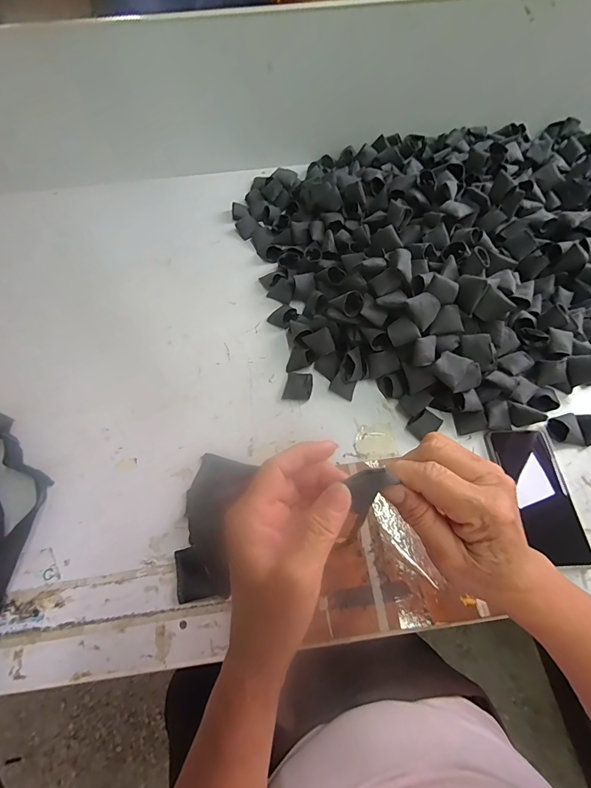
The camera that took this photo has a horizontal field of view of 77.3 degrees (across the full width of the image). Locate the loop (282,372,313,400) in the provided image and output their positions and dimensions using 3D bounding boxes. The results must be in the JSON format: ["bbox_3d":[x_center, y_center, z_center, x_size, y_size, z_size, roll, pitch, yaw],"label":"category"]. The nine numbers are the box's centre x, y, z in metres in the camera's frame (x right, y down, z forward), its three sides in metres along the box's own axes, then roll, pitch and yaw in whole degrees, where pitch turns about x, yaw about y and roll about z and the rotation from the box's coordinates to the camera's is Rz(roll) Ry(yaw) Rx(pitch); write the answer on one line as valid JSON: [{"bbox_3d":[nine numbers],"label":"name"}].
[{"bbox_3d":[0.004,-0.012,0.525,0.039,0.015,0.042,10,61,7],"label":"loop"}]

